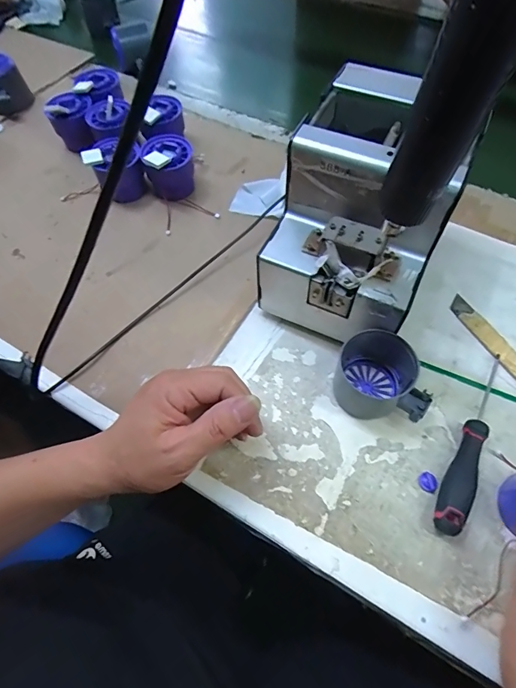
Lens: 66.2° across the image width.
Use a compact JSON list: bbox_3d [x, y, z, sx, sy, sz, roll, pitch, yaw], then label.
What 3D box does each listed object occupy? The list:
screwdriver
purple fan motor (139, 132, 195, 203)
[{"bbox_3d":[0.172,0.071,0.315,0.020,0.023,0.161,26,65,14],"label":"screwdriver"},{"bbox_3d":[-0.098,-0.197,0.447,0.053,0.051,0.053,0,61,1],"label":"purple fan motor"}]

